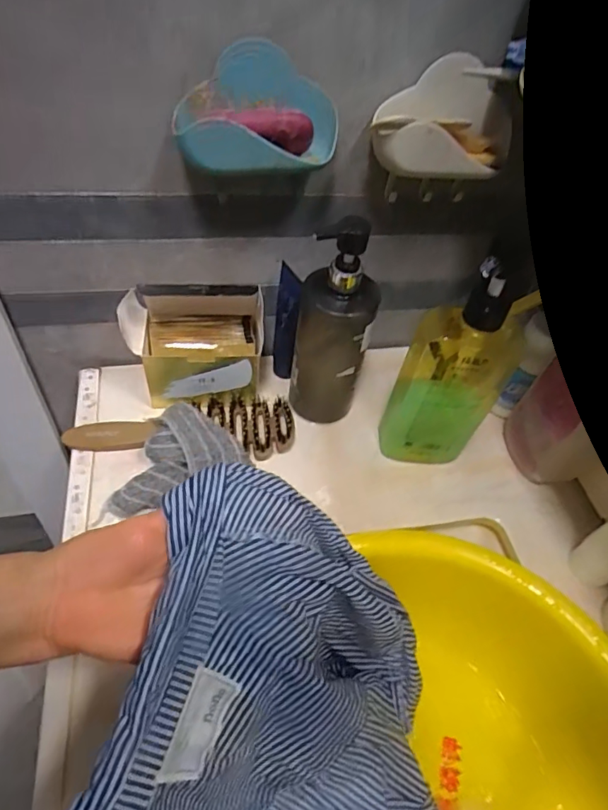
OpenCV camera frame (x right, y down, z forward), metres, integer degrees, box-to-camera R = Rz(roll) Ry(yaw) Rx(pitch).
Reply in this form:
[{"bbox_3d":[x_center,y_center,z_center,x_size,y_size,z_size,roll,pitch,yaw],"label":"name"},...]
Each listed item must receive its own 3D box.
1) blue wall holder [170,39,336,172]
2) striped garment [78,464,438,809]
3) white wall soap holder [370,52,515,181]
[{"bbox_3d":[-0.031,-0.214,0.372,0.125,0.069,0.048,-6,52,-13],"label":"blue wall holder"},{"bbox_3d":[0.011,0.237,0.297,0.262,0.179,0.305,14,53,4],"label":"striped garment"},{"bbox_3d":[0.113,-0.222,0.399,0.123,0.077,0.042,-1,51,-9],"label":"white wall soap holder"}]

